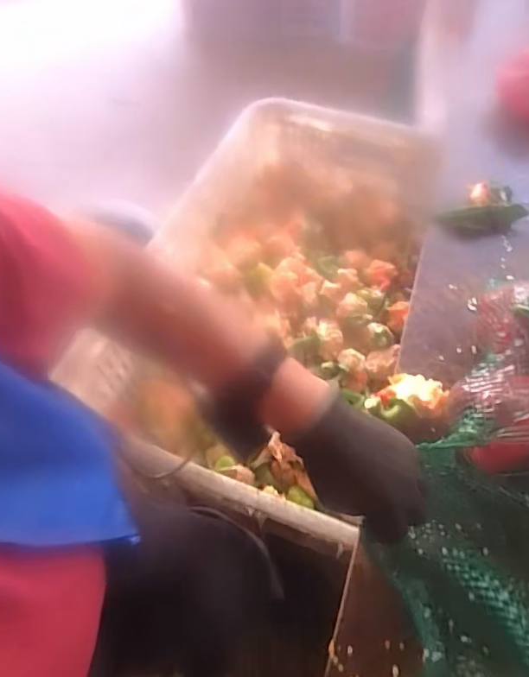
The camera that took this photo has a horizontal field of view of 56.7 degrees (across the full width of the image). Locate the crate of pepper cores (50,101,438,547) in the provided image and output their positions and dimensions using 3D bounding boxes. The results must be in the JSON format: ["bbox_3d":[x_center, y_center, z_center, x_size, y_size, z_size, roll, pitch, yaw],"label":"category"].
[{"bbox_3d":[0.026,-0.078,0.721,0.346,0.185,0.609,17,61,13],"label":"crate of pepper cores"}]

